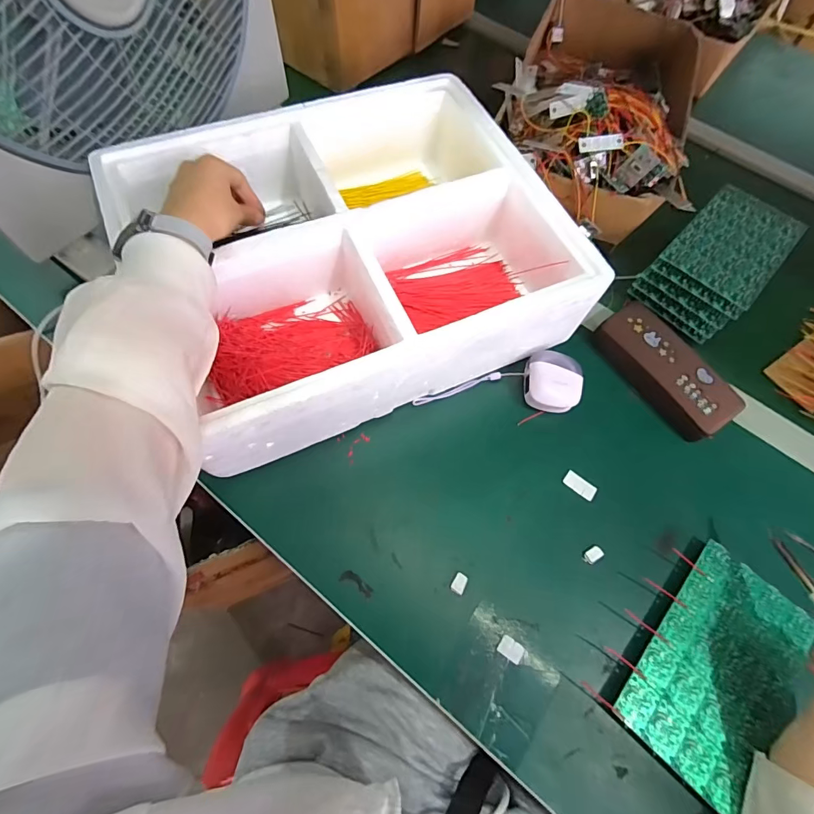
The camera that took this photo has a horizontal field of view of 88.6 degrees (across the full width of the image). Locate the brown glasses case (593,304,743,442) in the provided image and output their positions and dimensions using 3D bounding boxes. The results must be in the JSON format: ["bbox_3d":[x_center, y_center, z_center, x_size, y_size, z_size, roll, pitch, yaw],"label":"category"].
[{"bbox_3d":[0.274,-0.039,0.446,0.066,0.037,0.156,-32,72,-16],"label":"brown glasses case"}]

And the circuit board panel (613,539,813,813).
[{"bbox_3d":[0.257,0.212,0.340,0.103,0.006,0.174,40,71,15],"label":"circuit board panel"}]

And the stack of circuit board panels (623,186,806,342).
[{"bbox_3d":[0.371,-0.172,0.503,0.109,0.066,0.182,42,70,14],"label":"stack of circuit board panels"}]

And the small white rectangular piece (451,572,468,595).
[{"bbox_3d":[0.046,0.154,0.363,0.012,0.004,0.017,26,66,7],"label":"small white rectangular piece"}]

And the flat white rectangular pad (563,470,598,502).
[{"bbox_3d":[0.170,0.077,0.408,0.031,0.004,0.018,41,69,13],"label":"flat white rectangular pad"}]

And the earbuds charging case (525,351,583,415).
[{"bbox_3d":[0.148,-0.028,0.423,0.055,0.031,0.061,5,65,-3],"label":"earbuds charging case"}]

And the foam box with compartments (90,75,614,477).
[{"bbox_3d":[-0.055,-0.154,0.425,0.383,0.101,0.317,-22,69,-14],"label":"foam box with compartments"}]

